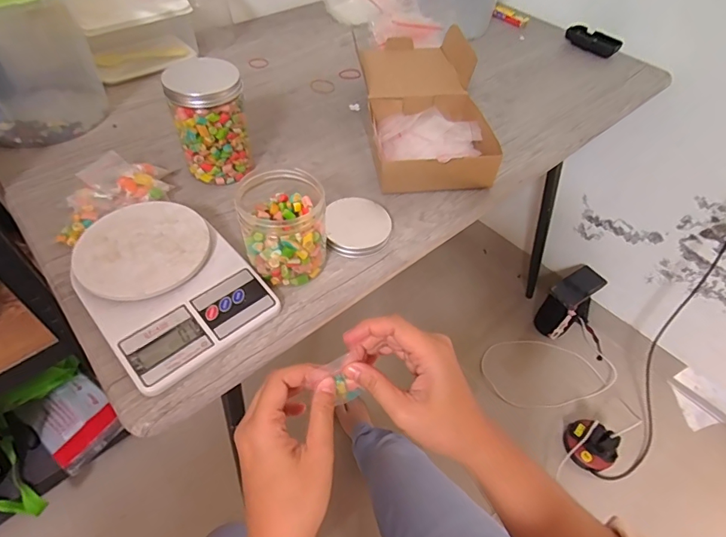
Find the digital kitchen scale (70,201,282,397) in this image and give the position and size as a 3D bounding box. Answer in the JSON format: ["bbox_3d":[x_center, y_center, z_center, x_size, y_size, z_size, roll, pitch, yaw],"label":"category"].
[{"bbox_3d":[-0.206,0.014,0.448,0.145,0.040,0.202,-37,62,-28],"label":"digital kitchen scale"}]

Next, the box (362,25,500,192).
[{"bbox_3d":[0.091,-0.252,0.649,0.166,0.087,0.325,-2,52,-5],"label":"box"}]

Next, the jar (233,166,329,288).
[{"bbox_3d":[-0.086,-0.048,0.469,0.091,0.094,0.107,-13,53,-14],"label":"jar"}]

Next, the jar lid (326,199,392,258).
[{"bbox_3d":[-0.005,-0.051,0.526,0.076,0.019,0.079,2,51,-2],"label":"jar lid"}]

